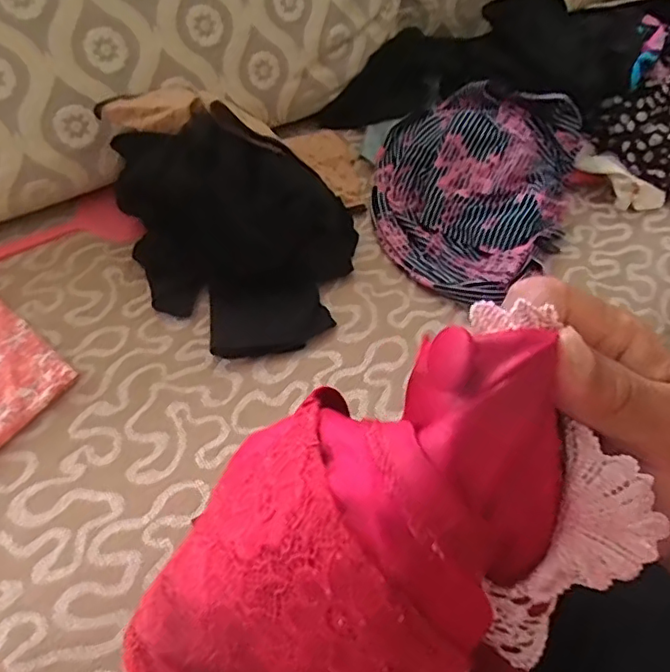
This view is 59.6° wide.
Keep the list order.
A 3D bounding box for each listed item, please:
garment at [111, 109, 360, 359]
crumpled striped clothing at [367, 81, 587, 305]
[{"bbox_3d":[-0.109,-0.111,0.598,0.251,0.133,0.218,3,53,0],"label":"garment"},{"bbox_3d":[0.158,-0.186,0.691,0.231,0.100,0.317,17,54,11],"label":"crumpled striped clothing"}]

